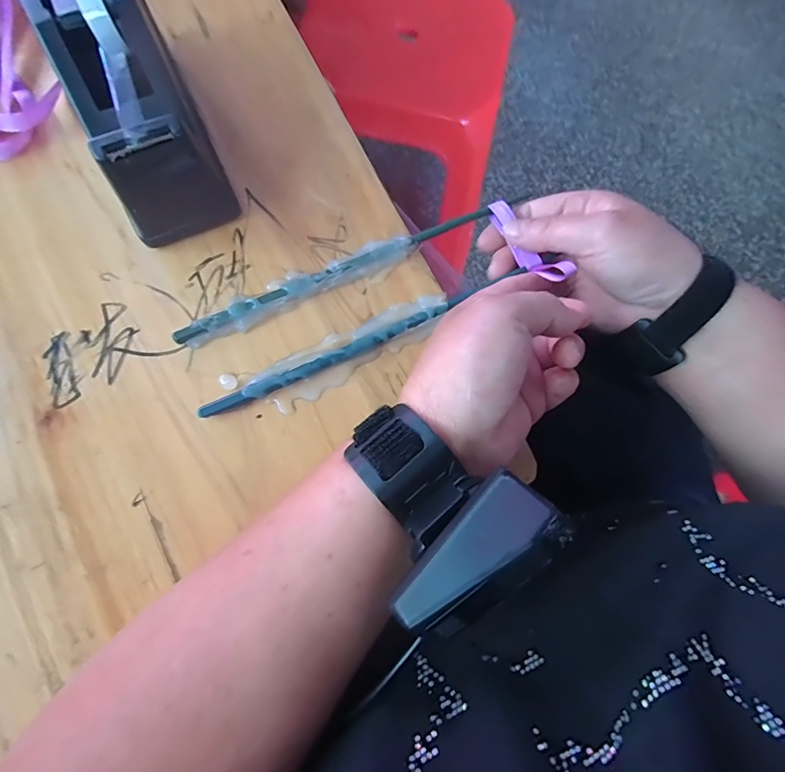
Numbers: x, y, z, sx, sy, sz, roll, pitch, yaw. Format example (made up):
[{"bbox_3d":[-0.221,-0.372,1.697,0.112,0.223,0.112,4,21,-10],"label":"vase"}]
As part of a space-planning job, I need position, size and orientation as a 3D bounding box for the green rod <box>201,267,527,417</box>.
[{"bbox_3d":[-0.012,-0.028,0.252,0.205,0.006,0.009,-25,81,-9],"label":"green rod"}]

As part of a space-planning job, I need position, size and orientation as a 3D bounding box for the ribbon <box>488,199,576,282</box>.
[{"bbox_3d":[0.083,-0.090,0.266,0.011,0.018,0.069,-30,73,-6],"label":"ribbon"}]

